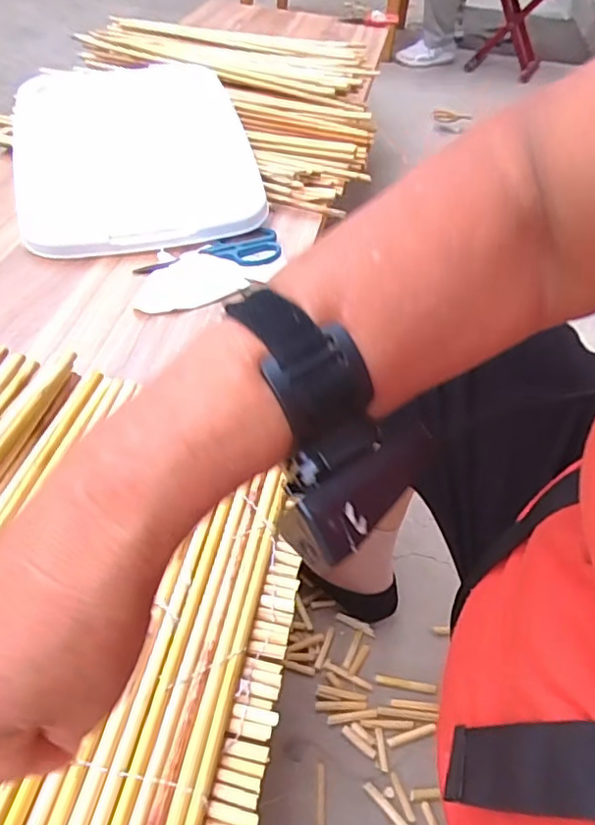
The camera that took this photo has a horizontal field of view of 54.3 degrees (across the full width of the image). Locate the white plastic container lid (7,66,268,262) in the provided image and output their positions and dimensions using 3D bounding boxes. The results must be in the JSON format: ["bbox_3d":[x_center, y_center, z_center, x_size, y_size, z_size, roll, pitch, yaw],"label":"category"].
[{"bbox_3d":[-0.231,-0.376,0.823,0.320,0.029,0.433,-12,57,-14],"label":"white plastic container lid"}]

